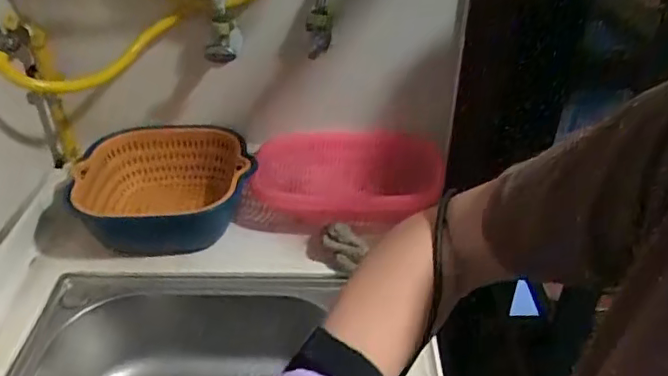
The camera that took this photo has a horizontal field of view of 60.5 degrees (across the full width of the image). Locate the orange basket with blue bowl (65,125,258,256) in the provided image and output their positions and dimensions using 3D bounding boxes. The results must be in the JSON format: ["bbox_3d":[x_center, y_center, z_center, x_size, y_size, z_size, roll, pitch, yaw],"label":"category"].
[{"bbox_3d":[-0.265,0.002,0.888,0.262,0.141,0.172,-6,35,-10],"label":"orange basket with blue bowl"}]

